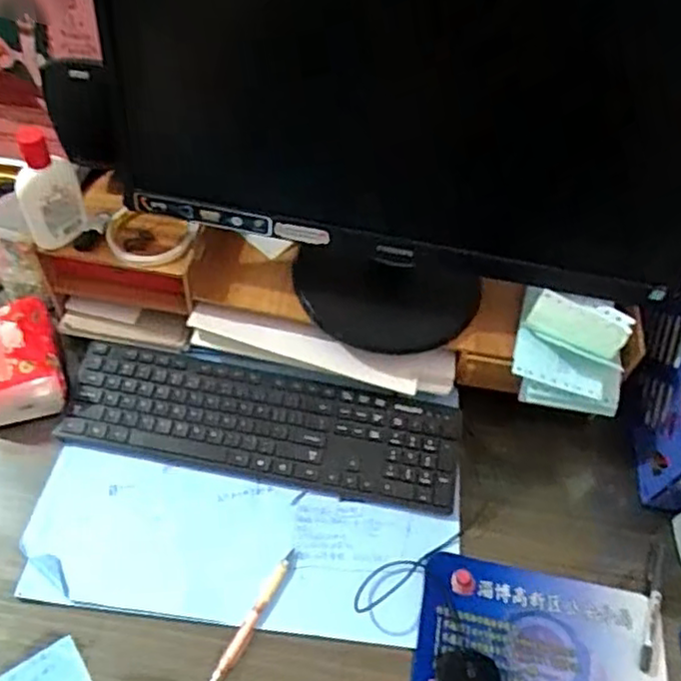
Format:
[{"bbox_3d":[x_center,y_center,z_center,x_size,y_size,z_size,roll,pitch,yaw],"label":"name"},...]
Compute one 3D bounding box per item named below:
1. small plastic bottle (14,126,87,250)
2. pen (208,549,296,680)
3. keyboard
[{"bbox_3d":[-0.286,-0.145,0.650,0.061,0.105,0.035,-20,58,-19],"label":"small plastic bottle"},{"bbox_3d":[-0.081,0.255,0.614,0.014,0.007,0.137,25,55,13],"label":"pen"},{"bbox_3d":[-0.085,0.090,0.718,0.421,0.018,0.117,11,53,3],"label":"keyboard"}]

